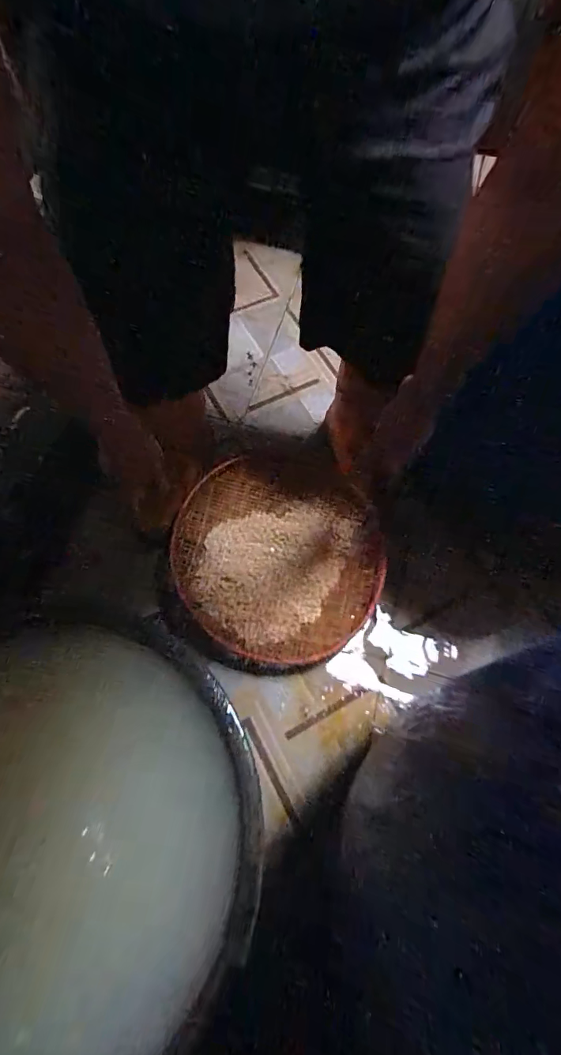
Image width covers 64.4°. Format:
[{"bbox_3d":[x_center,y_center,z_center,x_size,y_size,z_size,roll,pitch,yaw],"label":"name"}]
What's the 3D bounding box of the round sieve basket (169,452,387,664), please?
[{"bbox_3d":[0.000,0.033,0.829,0.367,0.062,0.394,-1,65,2],"label":"round sieve basket"}]

